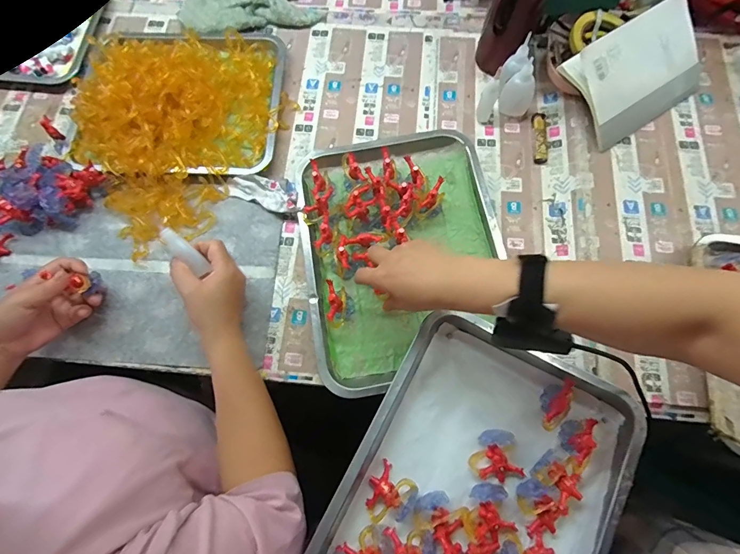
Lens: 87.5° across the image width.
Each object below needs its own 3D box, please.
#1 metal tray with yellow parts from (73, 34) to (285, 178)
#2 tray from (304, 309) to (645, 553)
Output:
[{"bbox_3d":[-0.288,-0.272,0.580,0.295,0.078,0.257,-2,73,2],"label":"metal tray with yellow parts"},{"bbox_3d":[0.110,0.227,0.405,0.253,0.050,0.332,26,76,10],"label":"tray"}]

